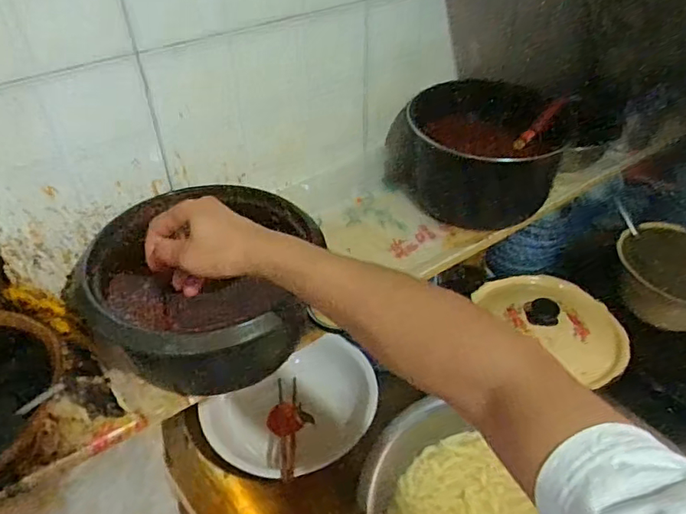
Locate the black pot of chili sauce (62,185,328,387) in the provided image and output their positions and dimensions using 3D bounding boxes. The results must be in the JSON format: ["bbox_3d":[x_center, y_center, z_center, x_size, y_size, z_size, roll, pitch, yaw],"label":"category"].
[{"bbox_3d":[-0.158,0.030,0.631,0.219,0.130,0.210,-1,41,1],"label":"black pot of chili sauce"}]

